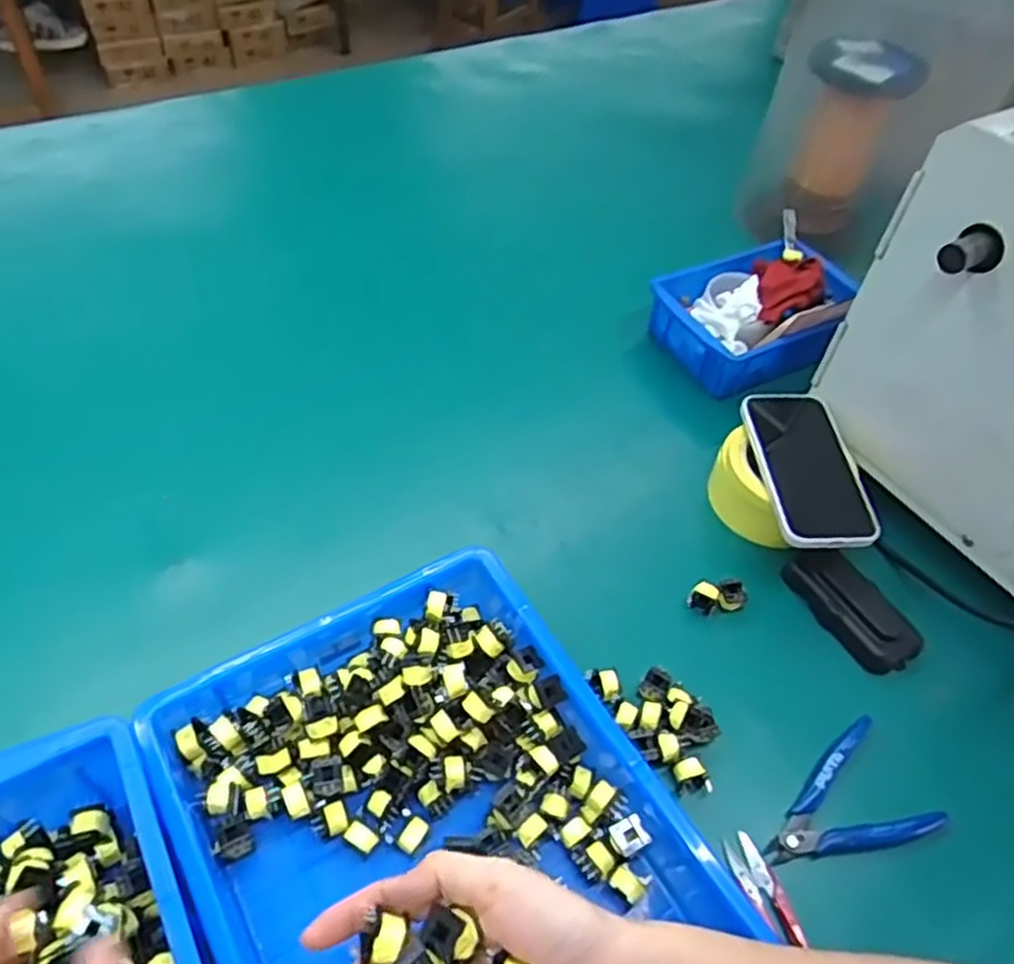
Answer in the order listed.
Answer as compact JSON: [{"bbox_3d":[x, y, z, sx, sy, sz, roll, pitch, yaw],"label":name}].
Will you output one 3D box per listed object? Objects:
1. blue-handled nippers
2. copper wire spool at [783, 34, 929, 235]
[{"bbox_3d":[0.220,0.209,0.496,0.119,0.015,0.077,-17,55,-19],"label":"blue-handled nippers"},{"bbox_3d":[0.348,-0.367,0.801,0.093,0.180,0.115,20,51,10],"label":"copper wire spool"}]

